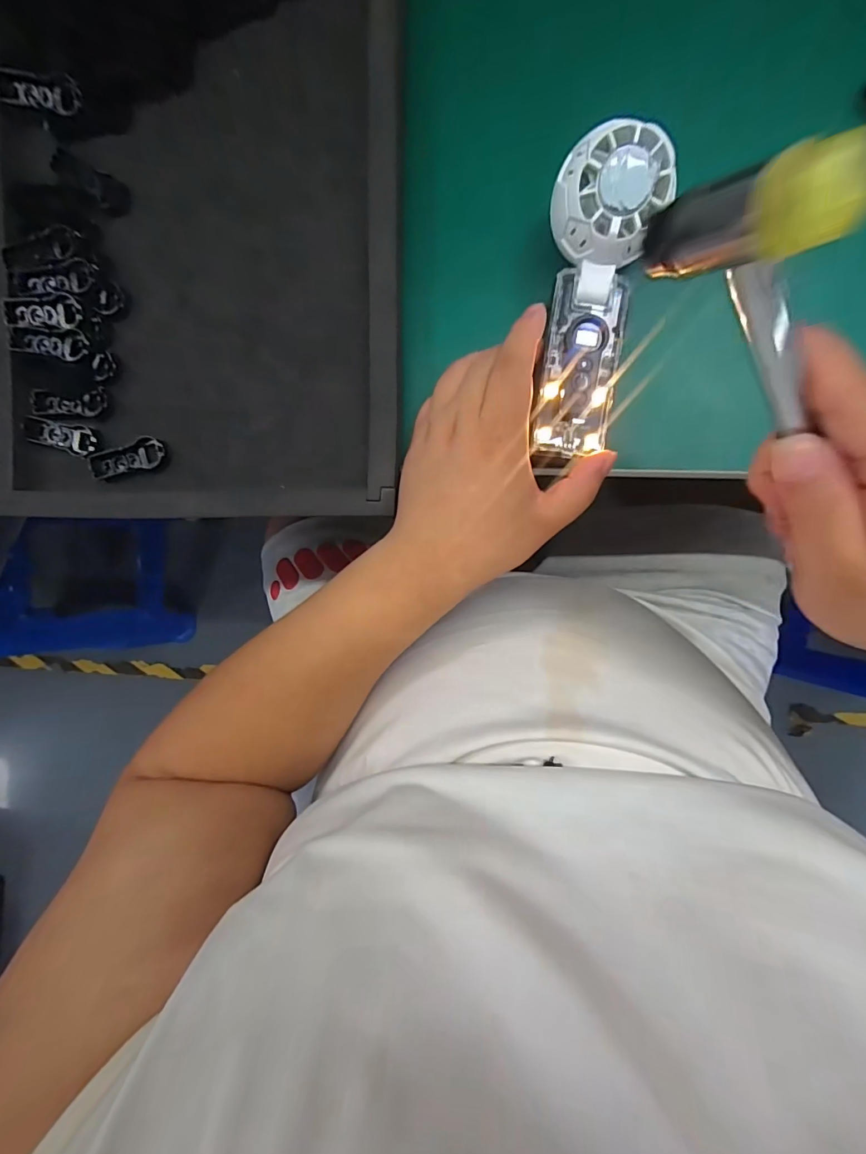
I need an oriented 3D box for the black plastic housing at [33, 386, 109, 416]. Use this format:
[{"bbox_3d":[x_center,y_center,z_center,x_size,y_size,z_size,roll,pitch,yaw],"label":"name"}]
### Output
[{"bbox_3d":[-0.257,-0.123,0.315,0.051,0.004,0.018,-2,93,0],"label":"black plastic housing"}]

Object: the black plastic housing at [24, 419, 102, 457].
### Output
[{"bbox_3d":[-0.263,-0.100,0.317,0.055,0.006,0.020,16,93,-1],"label":"black plastic housing"}]

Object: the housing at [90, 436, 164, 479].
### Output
[{"bbox_3d":[-0.213,-0.082,0.309,0.053,0.006,0.019,-12,93,1],"label":"housing"}]

